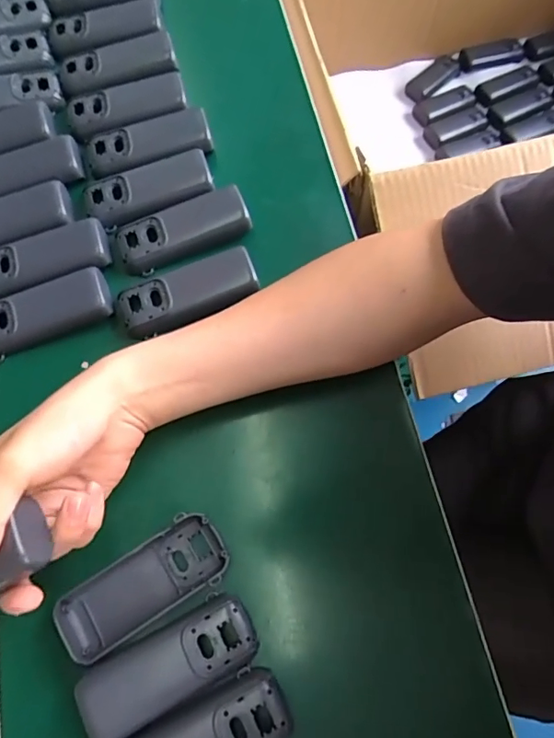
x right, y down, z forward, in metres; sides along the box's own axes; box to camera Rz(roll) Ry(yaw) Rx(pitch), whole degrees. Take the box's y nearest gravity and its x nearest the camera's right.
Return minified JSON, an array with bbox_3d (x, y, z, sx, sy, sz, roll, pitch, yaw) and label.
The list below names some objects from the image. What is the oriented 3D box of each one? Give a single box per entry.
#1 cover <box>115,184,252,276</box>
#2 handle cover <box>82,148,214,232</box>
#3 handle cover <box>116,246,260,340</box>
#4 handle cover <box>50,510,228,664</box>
[{"bbox_3d":[-0.076,-0.111,0.407,0.106,0.019,0.043,-21,69,-6],"label":"cover"},{"bbox_3d":[-0.104,-0.145,0.415,0.102,0.014,0.039,-18,69,-5],"label":"handle cover"},{"bbox_3d":[-0.068,-0.057,0.388,0.106,0.015,0.035,-21,69,-6],"label":"handle cover"},{"bbox_3d":[-0.084,0.137,0.326,0.107,0.016,0.045,-34,71,-10],"label":"handle cover"}]

